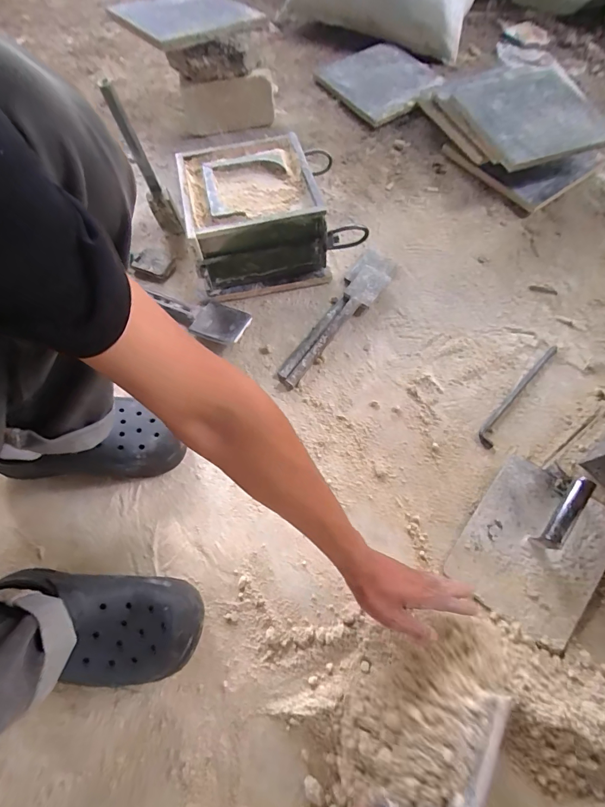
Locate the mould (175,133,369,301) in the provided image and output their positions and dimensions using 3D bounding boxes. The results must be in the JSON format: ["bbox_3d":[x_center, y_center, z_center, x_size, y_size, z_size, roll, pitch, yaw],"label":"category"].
[{"bbox_3d":[-0.072,-0.340,0.702,0.241,0.136,0.247,-13,68,-6],"label":"mould"}]

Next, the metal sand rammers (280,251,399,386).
[{"bbox_3d":[0.066,-0.152,0.681,0.067,0.024,0.315,29,72,15],"label":"metal sand rammers"}]

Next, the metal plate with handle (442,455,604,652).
[{"bbox_3d":[0.315,0.186,0.507,0.162,0.080,0.203,36,71,13],"label":"metal plate with handle"}]

